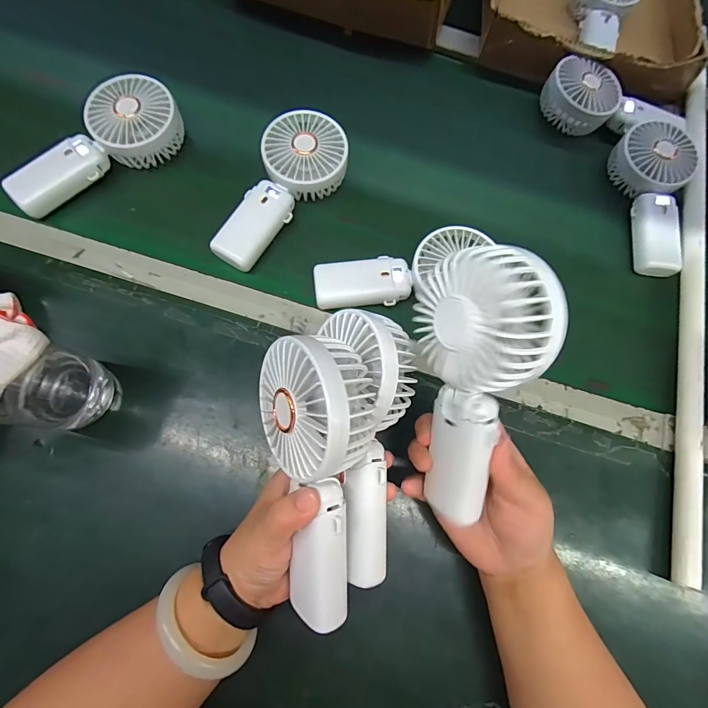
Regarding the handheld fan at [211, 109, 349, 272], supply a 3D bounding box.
[{"bbox_3d":[-0.070,-0.167,0.403,0.084,0.038,0.181,22,70,1],"label":"handheld fan"}]

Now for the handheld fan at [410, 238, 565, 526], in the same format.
[{"bbox_3d":[0.075,0.024,0.246,0.071,0.046,0.175,4,112,-1],"label":"handheld fan"}]

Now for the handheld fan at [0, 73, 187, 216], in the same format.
[{"bbox_3d":[-0.272,-0.217,0.403,0.189,0.049,0.082,-36,80,-12],"label":"handheld fan"}]

